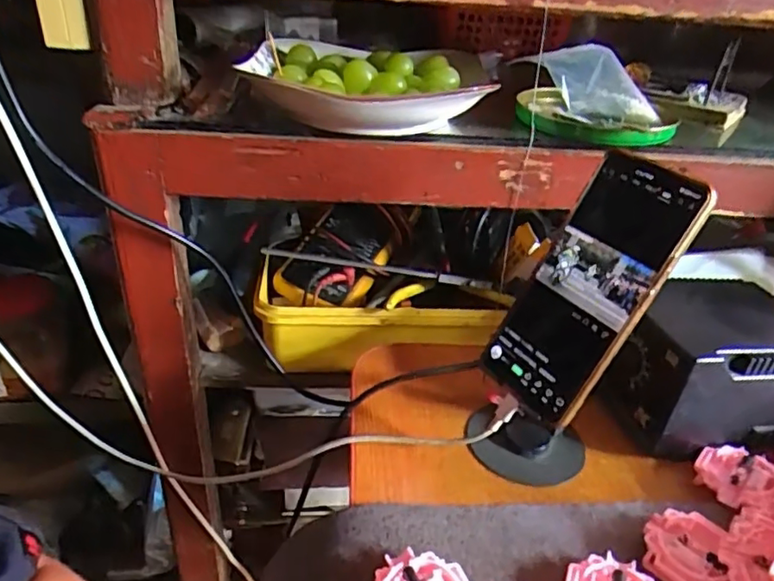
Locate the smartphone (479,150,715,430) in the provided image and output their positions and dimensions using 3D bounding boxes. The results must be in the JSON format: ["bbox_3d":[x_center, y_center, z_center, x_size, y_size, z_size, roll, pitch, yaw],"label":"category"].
[{"bbox_3d":[0.123,-0.001,0.371,0.016,0.165,0.077,19,16,-41],"label":"smartphone"}]

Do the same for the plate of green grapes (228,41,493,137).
[{"bbox_3d":[-0.016,-0.164,0.474,0.183,0.039,0.191,3,31,-2],"label":"plate of green grapes"}]

